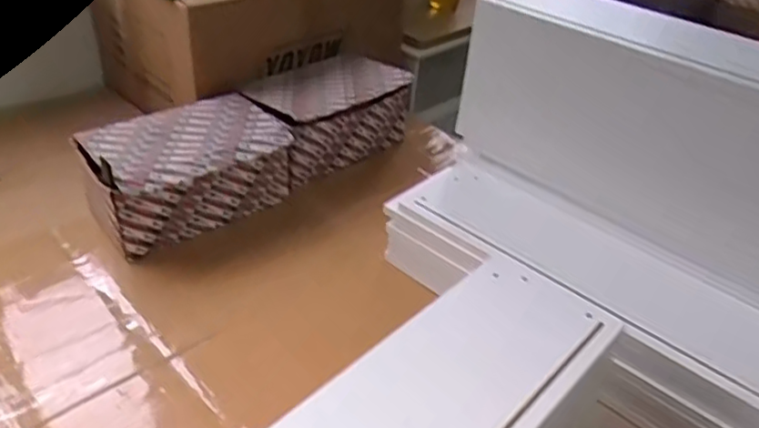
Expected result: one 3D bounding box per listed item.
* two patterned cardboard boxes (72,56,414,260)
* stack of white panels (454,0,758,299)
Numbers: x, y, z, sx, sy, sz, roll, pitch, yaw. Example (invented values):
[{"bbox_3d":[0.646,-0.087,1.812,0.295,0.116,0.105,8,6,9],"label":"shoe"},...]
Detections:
[{"bbox_3d":[-0.173,-0.106,0.916,0.169,0.118,0.499,30,42,31],"label":"two patterned cardboard boxes"},{"bbox_3d":[0.359,-0.063,0.678,0.572,0.211,0.143,31,43,32],"label":"stack of white panels"}]

